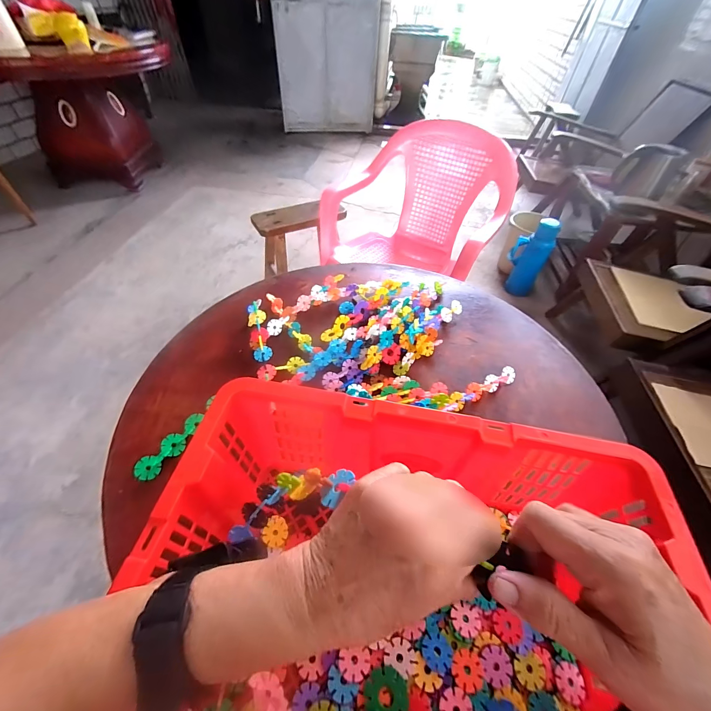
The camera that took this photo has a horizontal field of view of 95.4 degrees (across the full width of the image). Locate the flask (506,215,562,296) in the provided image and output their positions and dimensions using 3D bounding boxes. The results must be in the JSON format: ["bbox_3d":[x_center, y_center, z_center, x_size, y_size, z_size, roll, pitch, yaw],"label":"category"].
[{"bbox_3d":[0.815,-0.461,1.525,0.162,0.356,0.109,23,52,16],"label":"flask"}]

